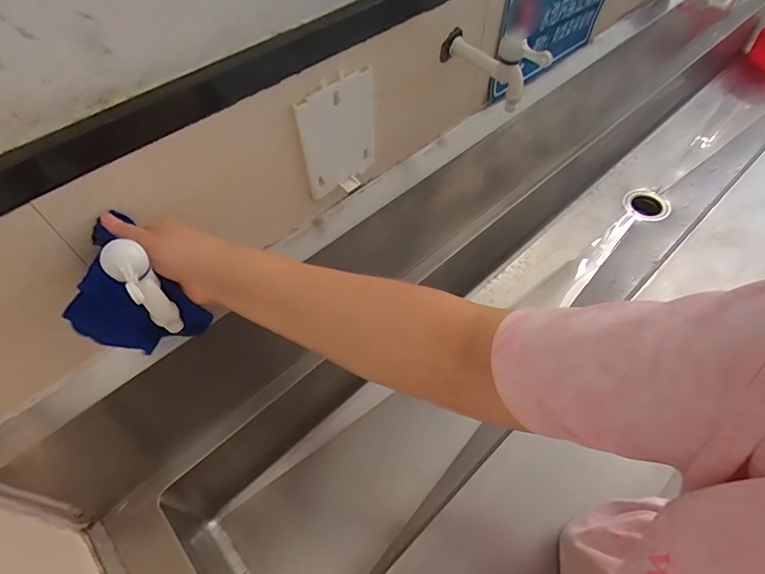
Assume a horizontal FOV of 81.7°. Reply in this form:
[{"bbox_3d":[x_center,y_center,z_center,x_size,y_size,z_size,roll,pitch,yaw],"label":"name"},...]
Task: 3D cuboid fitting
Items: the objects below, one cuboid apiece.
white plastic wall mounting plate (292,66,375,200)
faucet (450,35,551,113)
[{"bbox_3d":[-0.054,-0.192,0.572,0.116,0.154,0.011,-36,62,-21],"label":"white plastic wall mounting plate"},{"bbox_3d":[0.154,-0.303,0.601,0.027,0.095,0.151,-34,61,-21],"label":"faucet"}]

